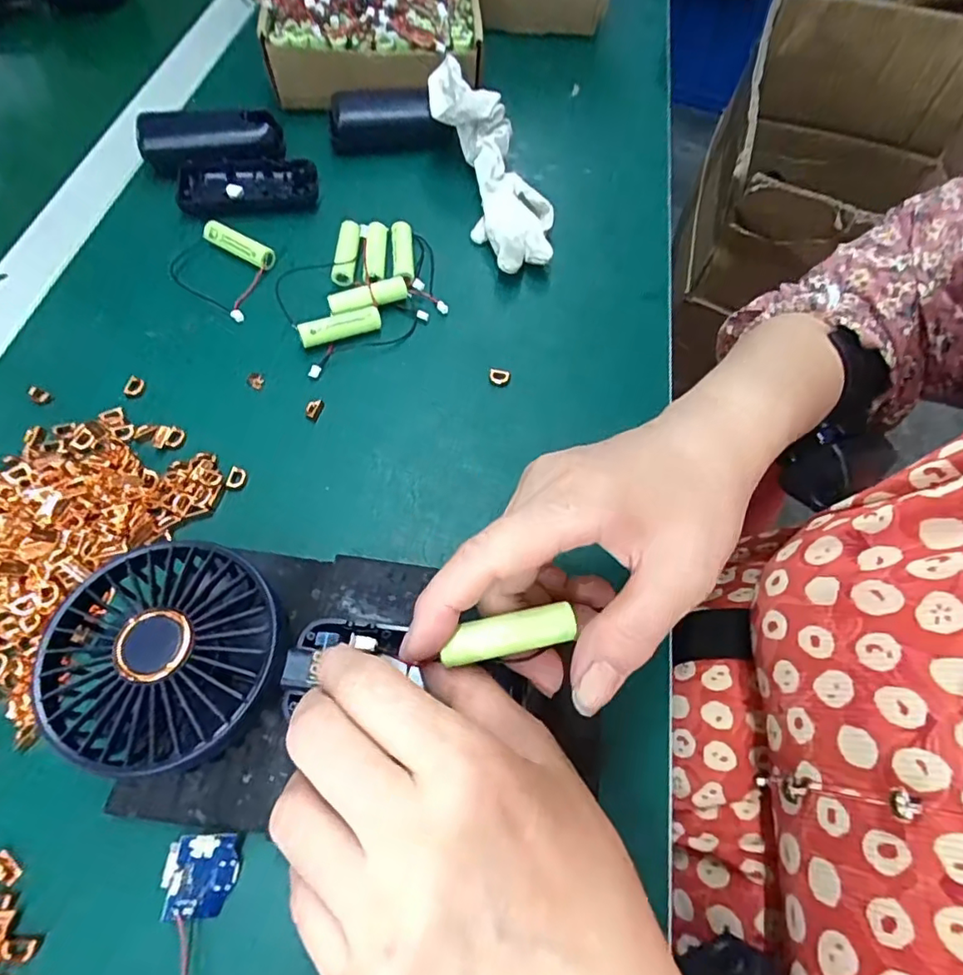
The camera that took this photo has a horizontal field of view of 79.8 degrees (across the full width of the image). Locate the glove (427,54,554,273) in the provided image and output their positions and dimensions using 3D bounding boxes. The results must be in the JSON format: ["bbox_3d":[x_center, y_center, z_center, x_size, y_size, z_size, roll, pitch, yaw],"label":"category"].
[{"bbox_3d":[0.009,-0.229,0.405,0.057,0.048,0.175,-12,65,-8],"label":"glove"}]

